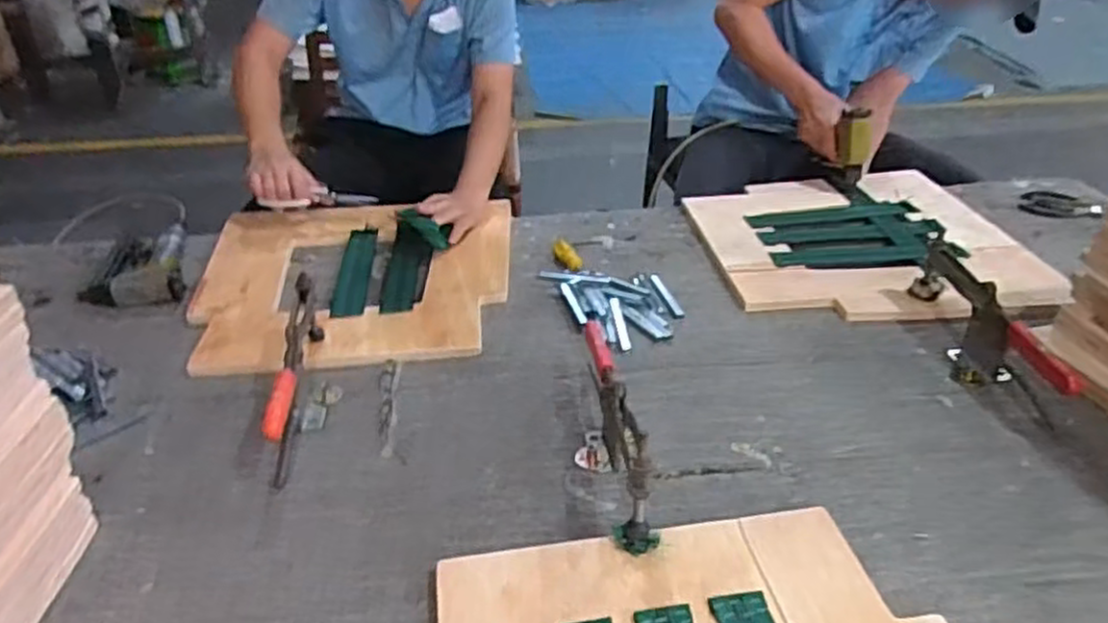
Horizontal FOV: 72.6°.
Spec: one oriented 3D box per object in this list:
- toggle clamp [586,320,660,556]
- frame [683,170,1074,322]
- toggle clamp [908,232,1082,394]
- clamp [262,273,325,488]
[{"bbox_3d":[0.061,0.108,0.779,0.035,0.094,0.280,-5,32,-5],"label":"toggle clamp"},{"bbox_3d":[0.488,-0.127,1.229,0.479,0.017,0.480,-3,32,-2],"label":"frame"},{"bbox_3d":[0.518,0.014,0.921,0.047,0.089,0.300,-3,32,-3],"label":"toggle clamp"},{"bbox_3d":[-0.299,0.062,0.872,0.025,0.107,0.273,-5,32,-6],"label":"clamp"}]

